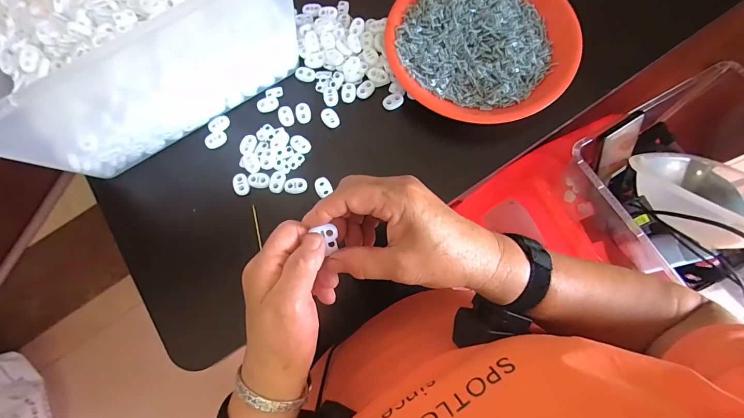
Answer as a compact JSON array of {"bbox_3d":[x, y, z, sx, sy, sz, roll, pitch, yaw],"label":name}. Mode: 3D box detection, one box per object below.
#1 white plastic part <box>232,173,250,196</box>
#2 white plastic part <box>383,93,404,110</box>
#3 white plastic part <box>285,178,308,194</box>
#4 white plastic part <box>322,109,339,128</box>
[{"bbox_3d":[-0.133,-0.025,0.357,0.015,0.004,0.023,-13,74,-2],"label":"white plastic part"},{"bbox_3d":[0.023,-0.115,0.374,0.022,0.006,0.016,-23,75,-4],"label":"white plastic part"},{"bbox_3d":[-0.077,-0.024,0.354,0.022,0.004,0.016,-6,74,0],"label":"white plastic part"},{"bbox_3d":[-0.045,-0.097,0.372,0.016,0.004,0.023,-35,76,-7],"label":"white plastic part"}]

